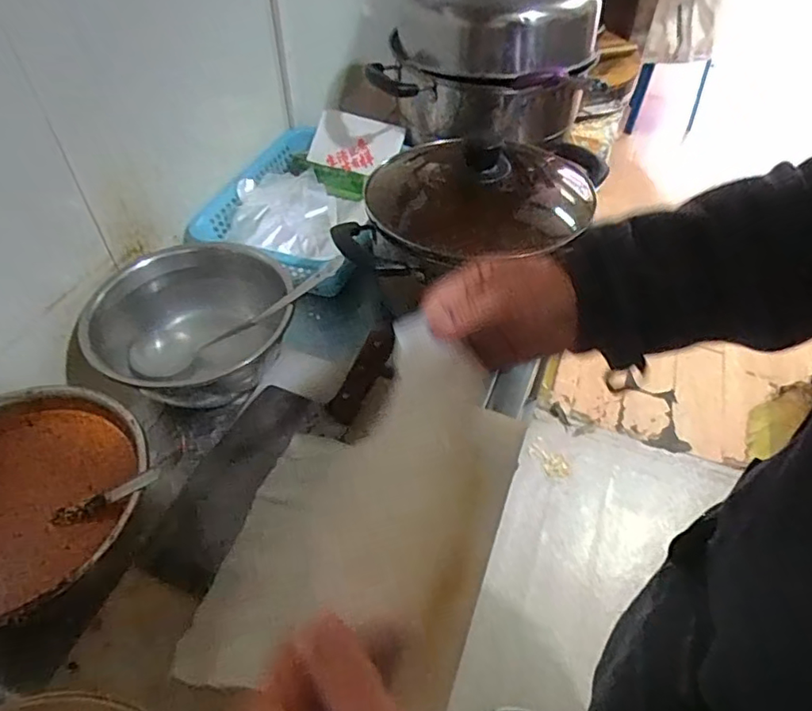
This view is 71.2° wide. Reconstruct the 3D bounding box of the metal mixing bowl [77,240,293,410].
[{"bbox_3d":[-0.226,-0.041,0.622,0.186,0.067,0.185,0,48,0],"label":"metal mixing bowl"}]

